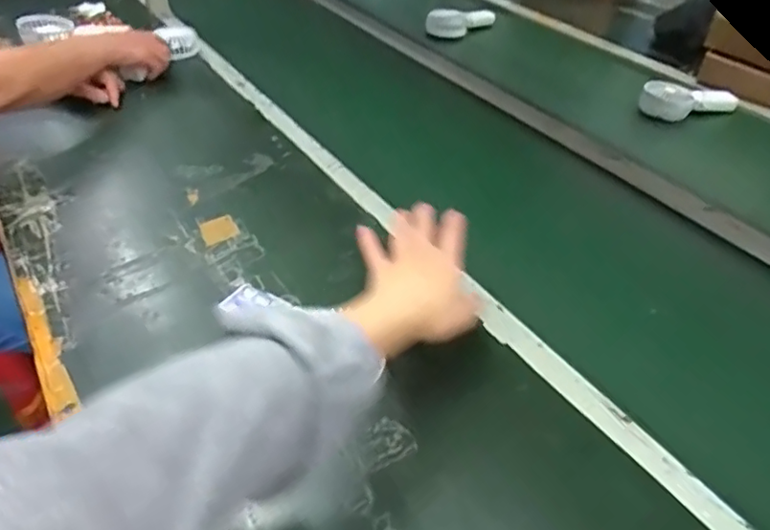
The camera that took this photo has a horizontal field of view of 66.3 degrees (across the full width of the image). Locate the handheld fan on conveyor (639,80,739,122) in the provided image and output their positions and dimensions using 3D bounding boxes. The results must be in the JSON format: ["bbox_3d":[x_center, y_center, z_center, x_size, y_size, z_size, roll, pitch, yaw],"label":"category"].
[{"bbox_3d":[0.565,-0.304,1.073,0.175,0.042,0.066,-2,42,-4],"label":"handheld fan on conveyor"}]

